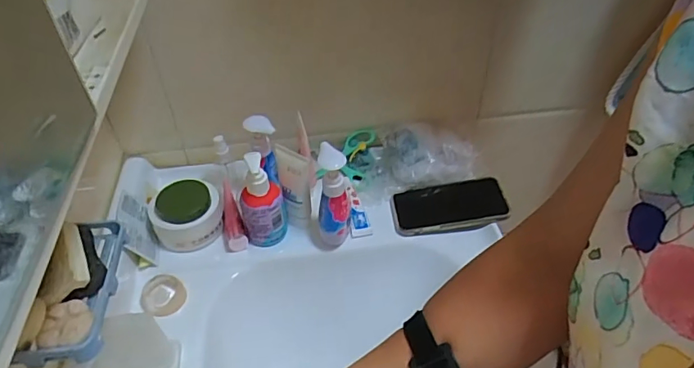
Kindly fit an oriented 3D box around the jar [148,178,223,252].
[{"bbox_3d":[-0.212,0.042,0.640,0.090,0.066,0.077,-21,47,-19],"label":"jar"}]

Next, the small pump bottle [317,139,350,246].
[{"bbox_3d":[-0.016,0.015,0.604,0.043,0.135,0.064,-1,44,0],"label":"small pump bottle"}]

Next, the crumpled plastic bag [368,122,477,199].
[{"bbox_3d":[0.107,-0.041,0.712,0.160,0.060,0.096,-7,44,-6],"label":"crumpled plastic bag"}]

